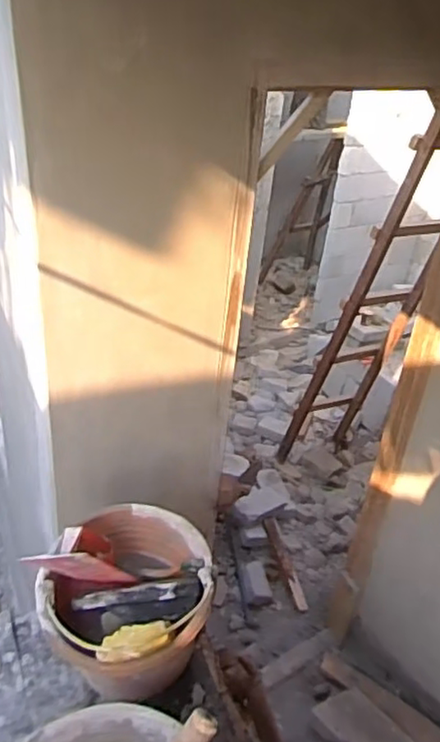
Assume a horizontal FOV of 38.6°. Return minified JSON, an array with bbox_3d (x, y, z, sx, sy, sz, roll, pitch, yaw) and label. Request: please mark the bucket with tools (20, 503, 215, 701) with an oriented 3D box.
[{"bbox_3d":[-0.135,0.358,0.975,0.244,0.215,0.260,4,31,-2],"label":"bucket with tools"}]

